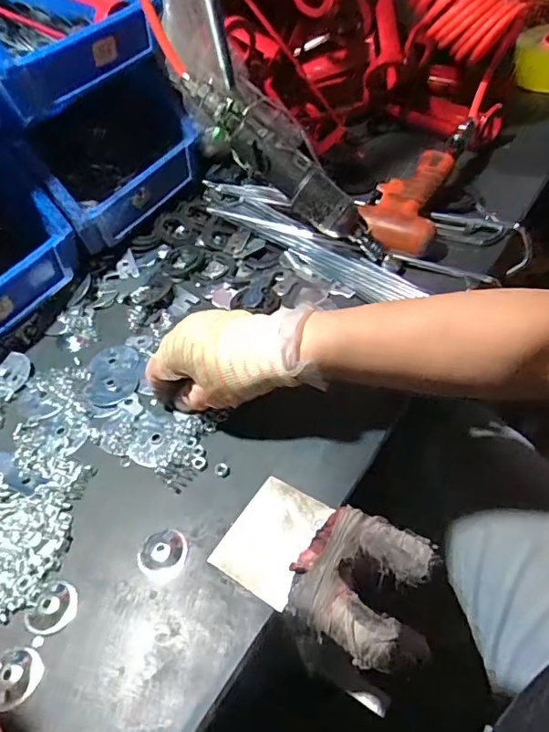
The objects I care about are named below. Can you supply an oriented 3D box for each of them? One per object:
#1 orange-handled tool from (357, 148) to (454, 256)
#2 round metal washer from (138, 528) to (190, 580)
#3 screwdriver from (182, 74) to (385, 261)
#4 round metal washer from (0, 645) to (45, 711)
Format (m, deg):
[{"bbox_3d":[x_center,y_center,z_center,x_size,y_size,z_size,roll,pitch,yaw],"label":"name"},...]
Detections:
[{"bbox_3d":[0.140,-0.172,0.550,0.074,0.050,0.137,13,51,17],"label":"orange-handled tool"},{"bbox_3d":[-0.076,0.127,0.355,0.034,0.004,0.033,-3,48,4],"label":"round metal washer"},{"bbox_3d":[0.010,-0.181,0.487,0.239,0.046,0.043,40,57,-6],"label":"screwdriver"},{"bbox_3d":[-0.160,0.187,0.313,0.035,0.007,0.032,-3,48,4],"label":"round metal washer"}]

